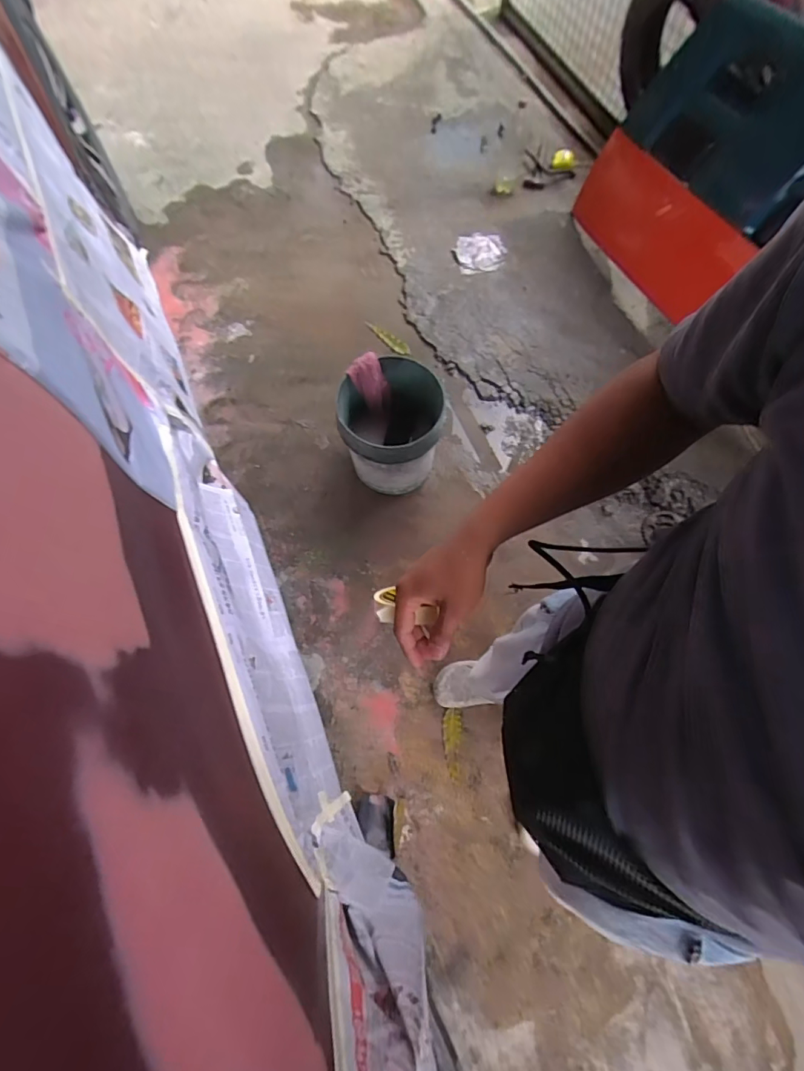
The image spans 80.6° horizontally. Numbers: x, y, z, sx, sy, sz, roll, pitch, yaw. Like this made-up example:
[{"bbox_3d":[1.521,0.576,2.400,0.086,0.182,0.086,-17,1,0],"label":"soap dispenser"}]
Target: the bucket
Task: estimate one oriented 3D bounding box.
[{"bbox_3d":[-0.030,-0.305,1.452,0.296,0.341,0.304,1,70,1],"label":"bucket"}]

